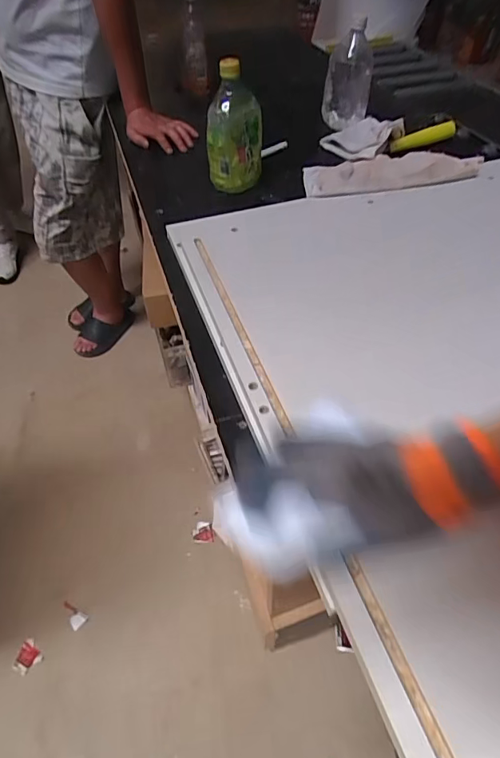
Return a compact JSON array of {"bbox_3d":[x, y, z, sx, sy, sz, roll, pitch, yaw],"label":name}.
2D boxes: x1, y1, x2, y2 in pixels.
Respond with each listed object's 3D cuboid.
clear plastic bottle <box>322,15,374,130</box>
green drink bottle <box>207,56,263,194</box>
[{"bbox_3d":[0.201,-0.615,0.926,0.091,0.180,0.070,7,49,8],"label":"clear plastic bottle"},{"bbox_3d":[-0.025,-0.407,0.739,0.084,0.173,0.075,3,49,4],"label":"green drink bottle"}]

